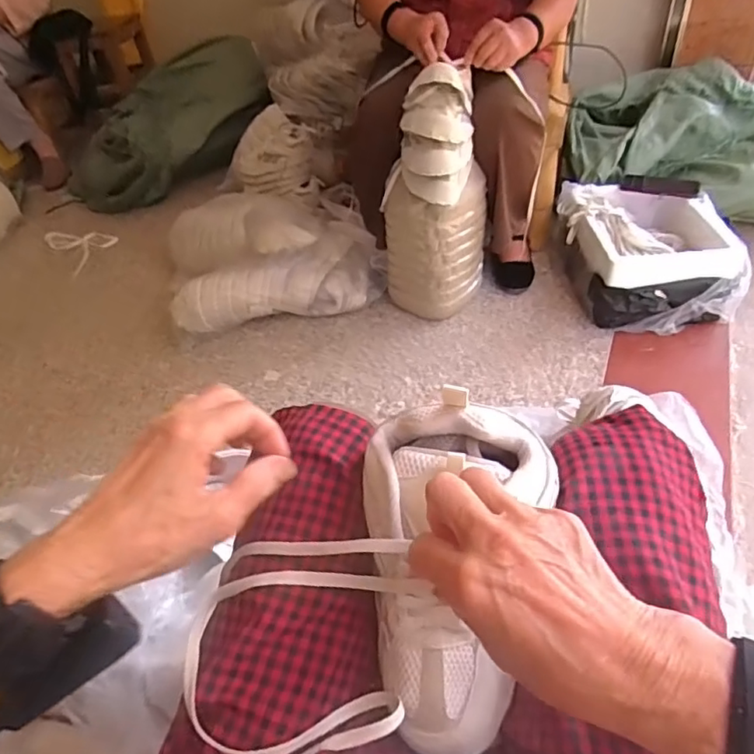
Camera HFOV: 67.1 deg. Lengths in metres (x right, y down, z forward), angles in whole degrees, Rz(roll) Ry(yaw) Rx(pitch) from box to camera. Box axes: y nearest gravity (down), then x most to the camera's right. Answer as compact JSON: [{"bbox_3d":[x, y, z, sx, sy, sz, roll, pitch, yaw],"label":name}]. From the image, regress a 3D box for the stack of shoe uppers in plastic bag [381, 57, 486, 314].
[{"bbox_3d":[0.114,-0.334,1.152,0.206,0.474,0.209,2,43,9],"label":"stack of shoe uppers in plastic bag"}]

